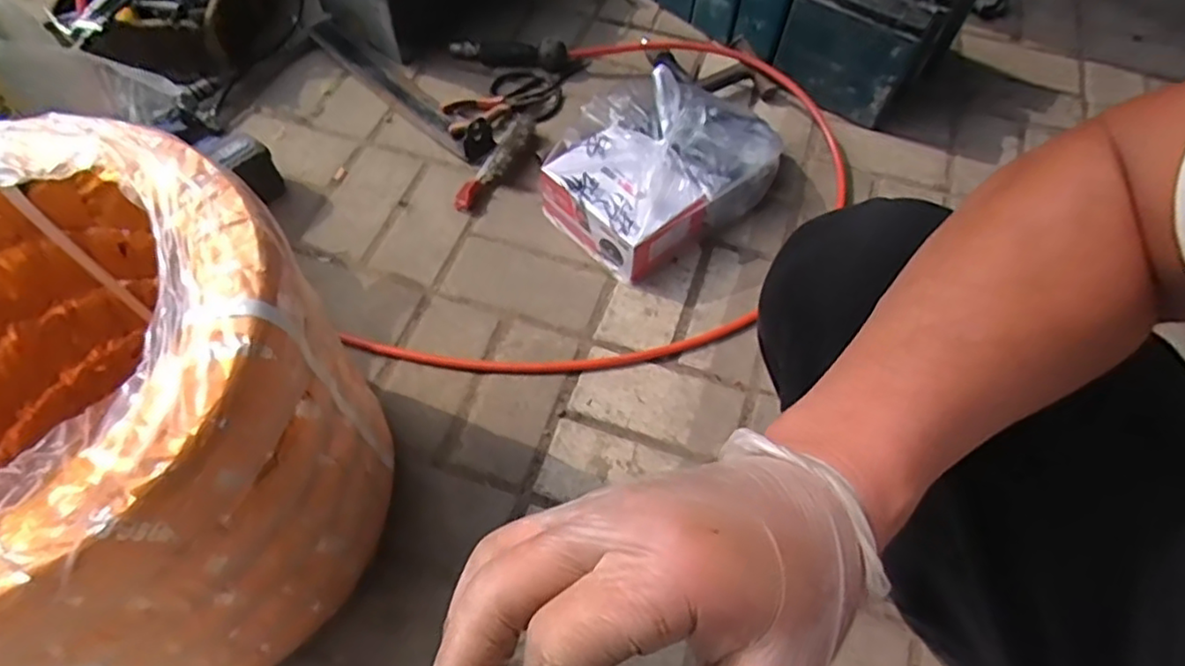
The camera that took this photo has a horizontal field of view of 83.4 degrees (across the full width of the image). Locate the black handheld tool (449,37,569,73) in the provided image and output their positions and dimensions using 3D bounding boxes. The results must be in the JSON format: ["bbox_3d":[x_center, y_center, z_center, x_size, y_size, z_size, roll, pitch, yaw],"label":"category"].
[{"bbox_3d":[-0.127,-0.423,0.997,0.175,0.046,0.032,11,59,3],"label":"black handheld tool"}]

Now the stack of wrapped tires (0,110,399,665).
[{"bbox_3d":[-0.344,0.070,0.485,0.314,0.309,0.322,-16,60,-11],"label":"stack of wrapped tires"}]

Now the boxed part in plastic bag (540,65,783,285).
[{"bbox_3d":[0.090,-0.227,0.859,0.287,0.135,0.211,-35,67,-22],"label":"boxed part in plastic bag"}]

